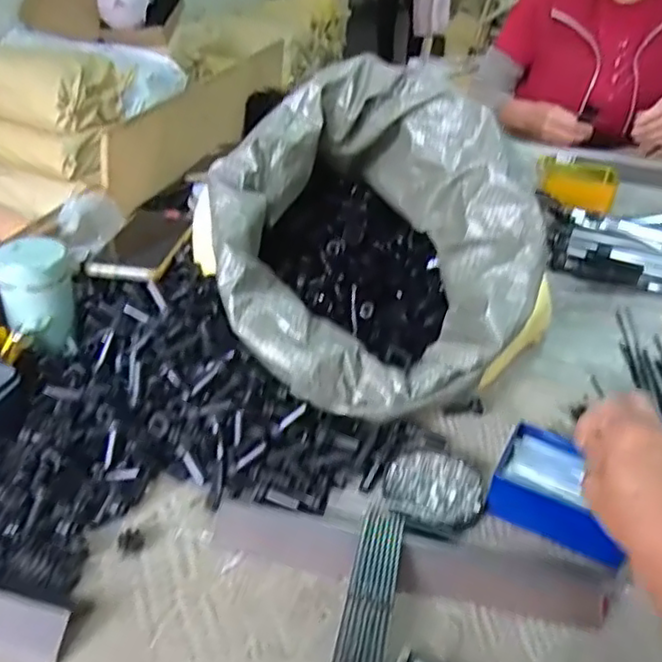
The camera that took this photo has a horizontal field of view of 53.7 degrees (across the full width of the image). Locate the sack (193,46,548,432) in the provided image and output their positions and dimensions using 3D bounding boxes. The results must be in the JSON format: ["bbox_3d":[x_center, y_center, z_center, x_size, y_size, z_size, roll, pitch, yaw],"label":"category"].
[{"bbox_3d":[0.036,-0.102,0.631,0.276,0.233,0.299,0,35,-5],"label":"sack"}]

